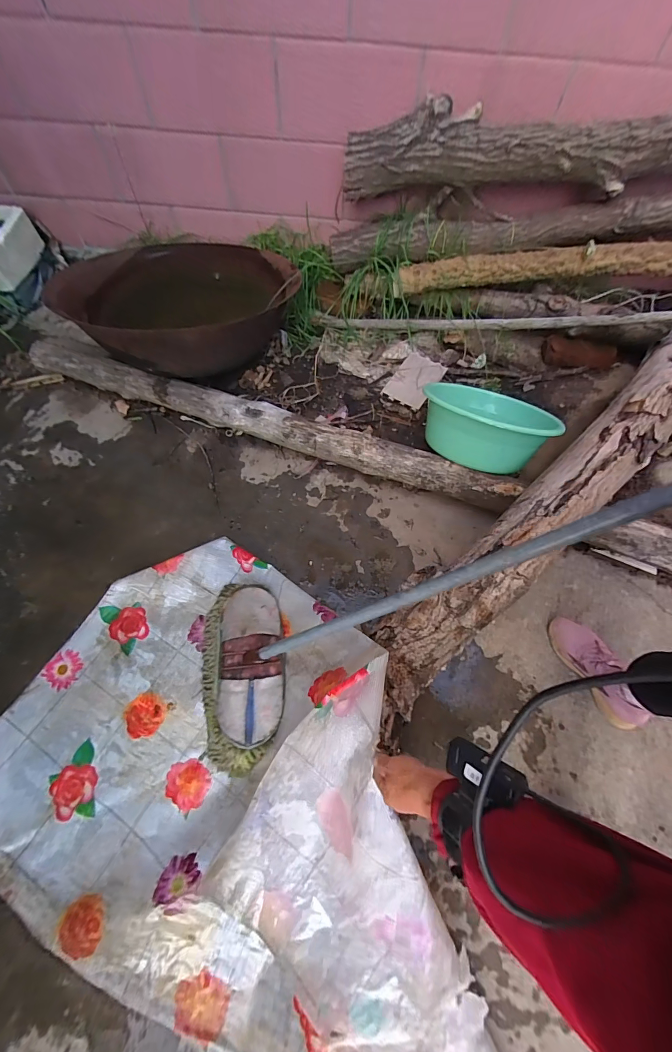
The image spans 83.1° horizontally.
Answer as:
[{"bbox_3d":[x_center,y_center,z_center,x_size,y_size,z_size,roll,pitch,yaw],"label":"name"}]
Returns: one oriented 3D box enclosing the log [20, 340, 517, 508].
[{"bbox_3d":[-0.216,-0.302,1.096,1.441,0.100,0.087,19,64,7],"label":"log"}]

